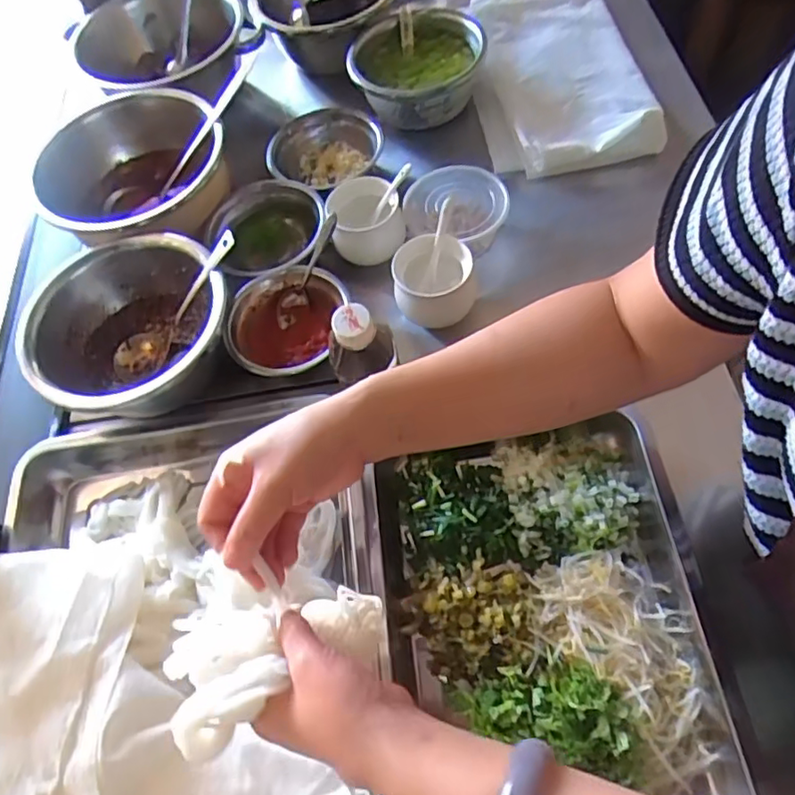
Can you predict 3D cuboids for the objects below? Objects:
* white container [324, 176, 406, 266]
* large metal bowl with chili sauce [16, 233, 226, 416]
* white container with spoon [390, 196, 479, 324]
[{"bbox_3d":[-0.038,-0.203,0.691,0.081,0.061,0.083,-12,63,-3],"label":"white container"},{"bbox_3d":[-0.278,-0.077,0.628,0.190,0.109,0.208,37,73,24],"label":"large metal bowl with chili sauce"},{"bbox_3d":[0.034,-0.136,0.622,0.081,0.073,0.101,-7,63,0],"label":"white container with spoon"}]

